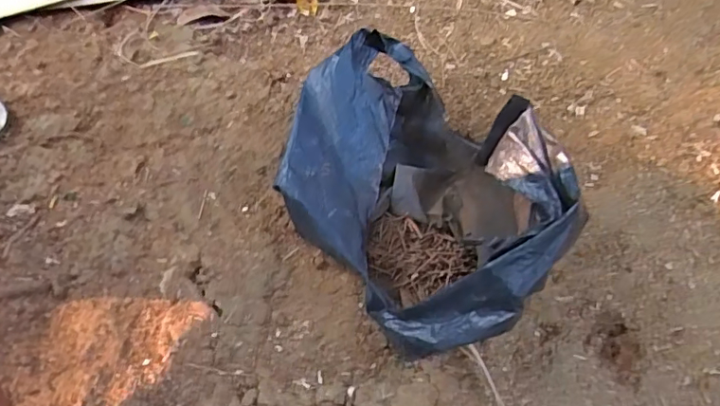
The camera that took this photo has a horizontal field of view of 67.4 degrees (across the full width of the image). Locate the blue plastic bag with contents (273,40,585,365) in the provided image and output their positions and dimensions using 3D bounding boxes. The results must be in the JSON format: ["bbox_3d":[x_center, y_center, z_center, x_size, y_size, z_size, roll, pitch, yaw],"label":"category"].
[{"bbox_3d":[0.032,-0.023,0.425,0.163,0.174,0.283,-22,60,-13],"label":"blue plastic bag with contents"}]

